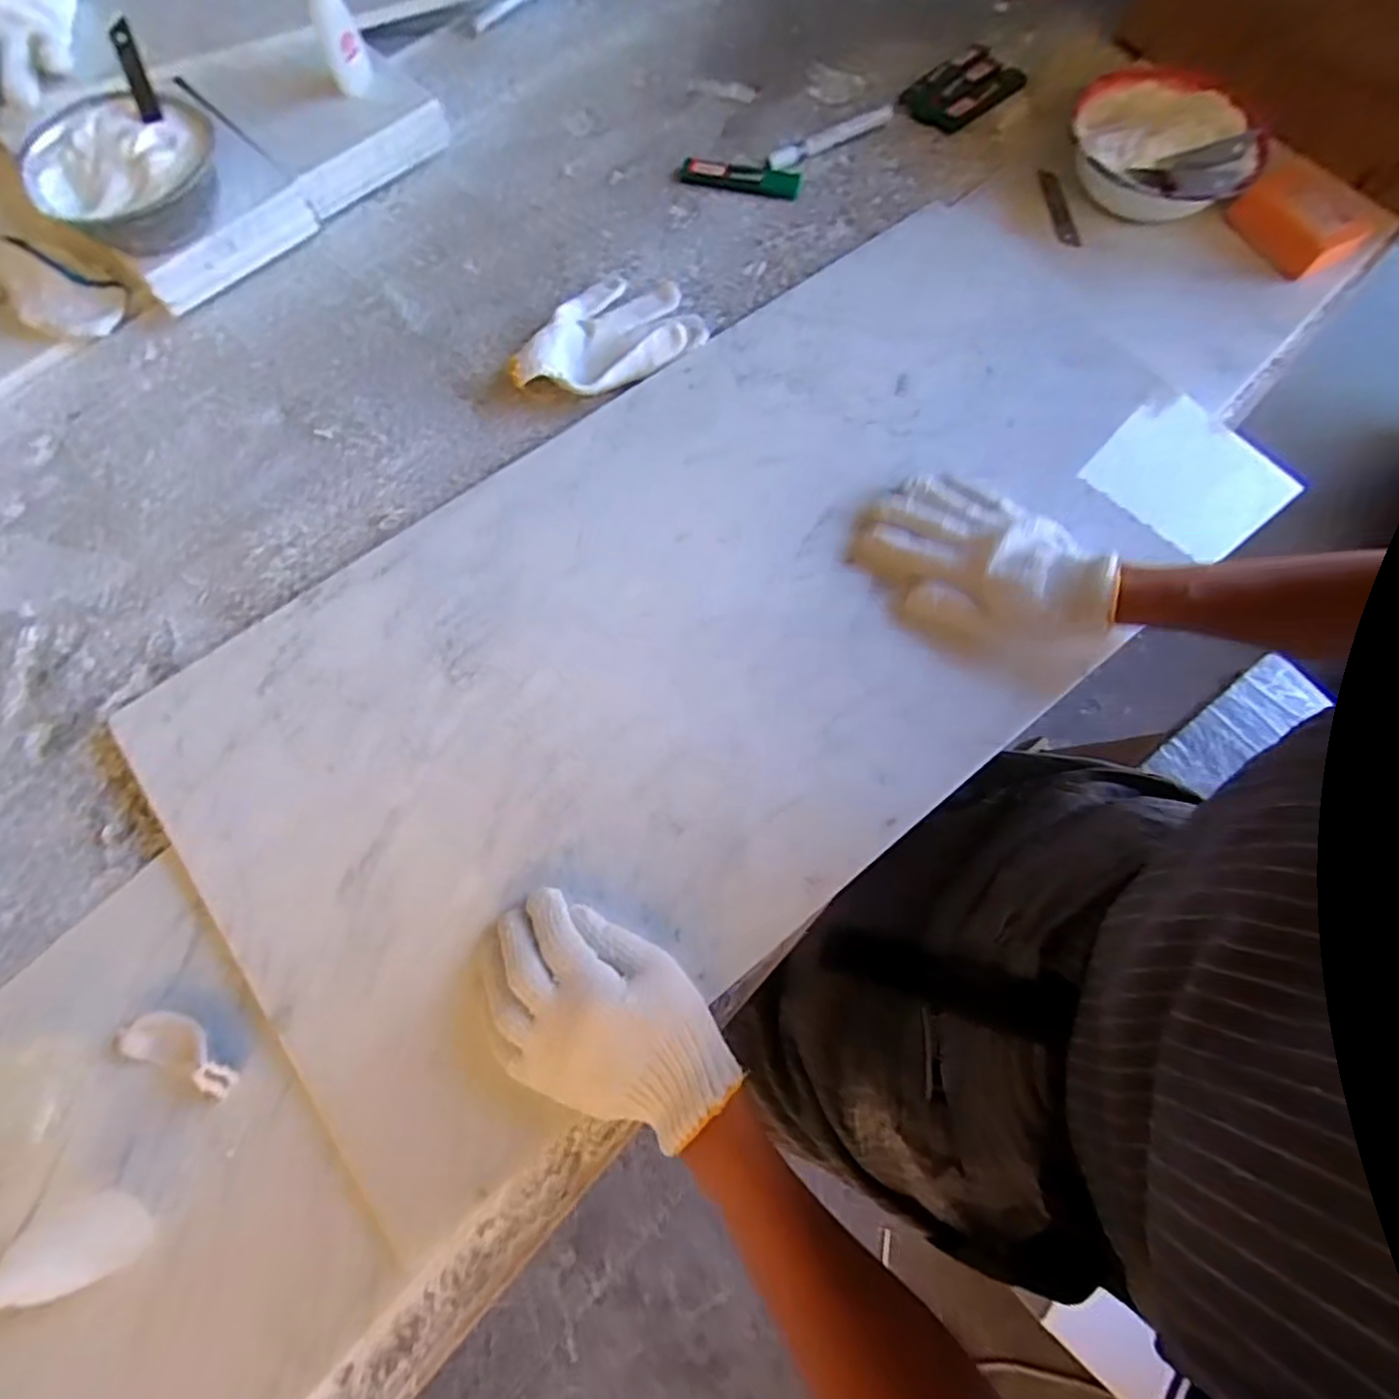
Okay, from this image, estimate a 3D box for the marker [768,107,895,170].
[{"bbox_3d":[0.130,-0.555,0.635,0.137,0.015,0.020,-27,75,-6],"label":"marker"}]

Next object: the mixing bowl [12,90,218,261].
[{"bbox_3d":[-0.470,-0.436,0.539,0.148,0.039,0.137,0,74,2],"label":"mixing bowl"}]

